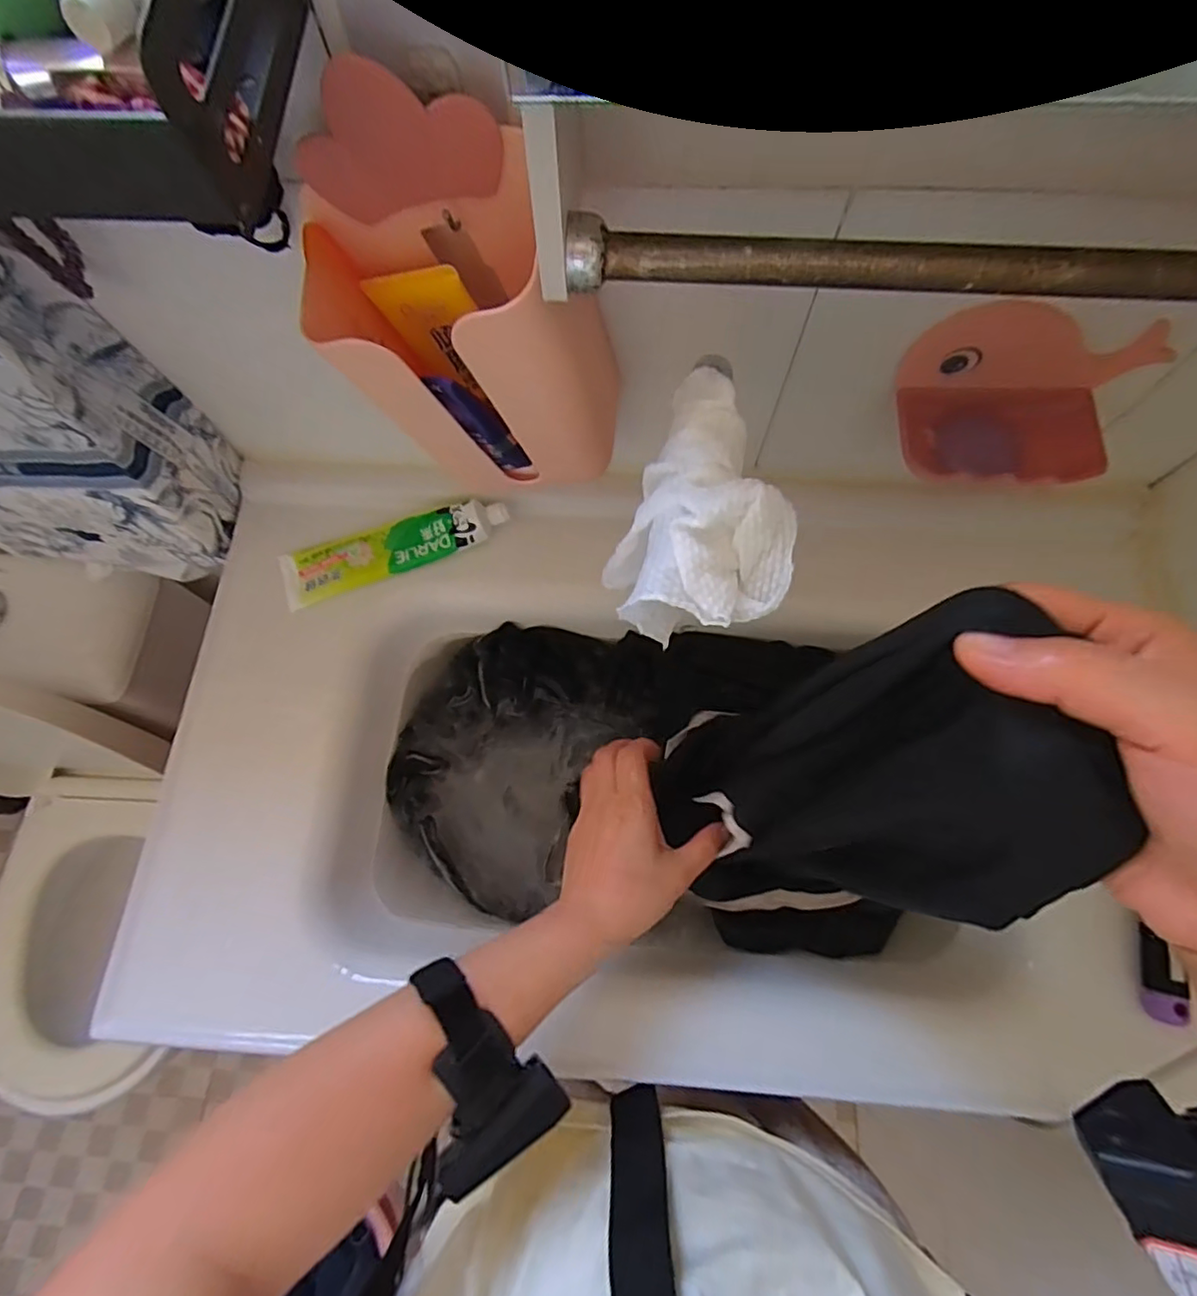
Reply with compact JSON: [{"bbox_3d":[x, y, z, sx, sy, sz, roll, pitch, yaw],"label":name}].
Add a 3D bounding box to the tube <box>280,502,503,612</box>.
[{"bbox_3d":[-0.182,-0.090,0.537,0.202,0.035,0.048,-18,71,-4],"label":"tube"}]

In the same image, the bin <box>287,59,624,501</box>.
[{"bbox_3d":[-0.074,-0.181,0.348,0.156,0.199,0.088,6,71,5],"label":"bin"}]

